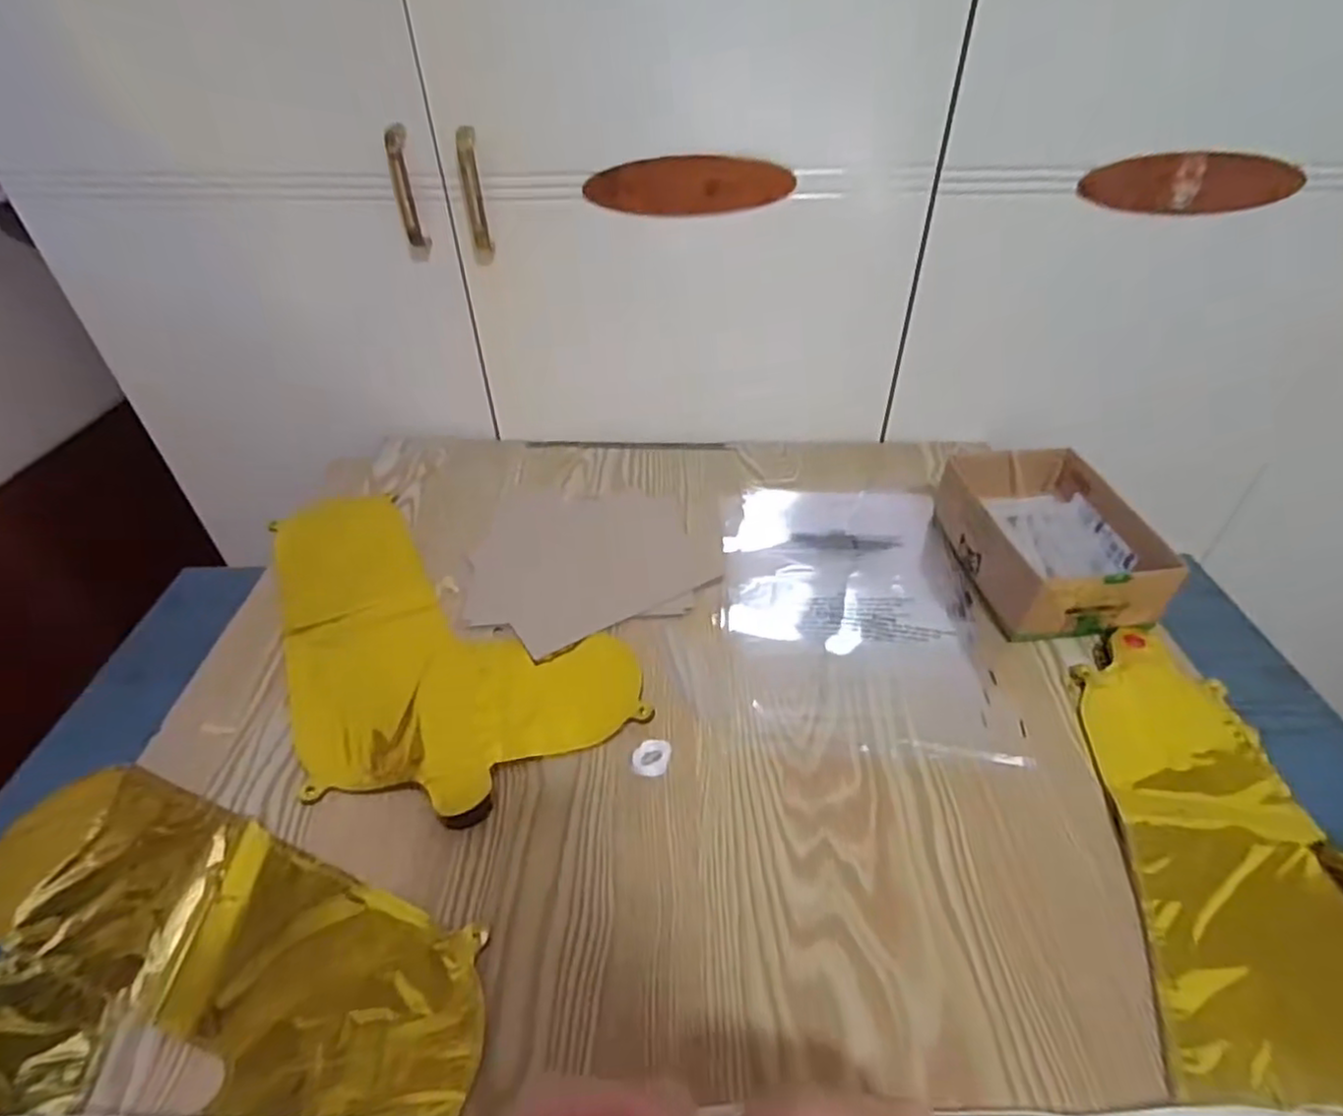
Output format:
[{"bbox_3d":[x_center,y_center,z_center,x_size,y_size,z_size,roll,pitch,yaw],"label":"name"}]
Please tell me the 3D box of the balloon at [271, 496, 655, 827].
[{"bbox_3d":[-0.216,0.044,0.580,0.231,0.011,0.403,-24,46,-25],"label":"balloon"}]

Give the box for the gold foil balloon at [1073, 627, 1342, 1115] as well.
[{"bbox_3d":[0.354,0.224,0.362,0.192,0.012,0.452,4,41,6],"label":"gold foil balloon"}]

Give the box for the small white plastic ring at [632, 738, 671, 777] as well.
[{"bbox_3d":[-0.014,0.140,0.470,0.025,0.009,0.024,5,41,6],"label":"small white plastic ring"}]

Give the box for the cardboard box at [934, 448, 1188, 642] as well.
[{"bbox_3d":[0.330,-0.015,0.592,0.132,0.067,0.179,-5,41,-5],"label":"cardboard box"}]

